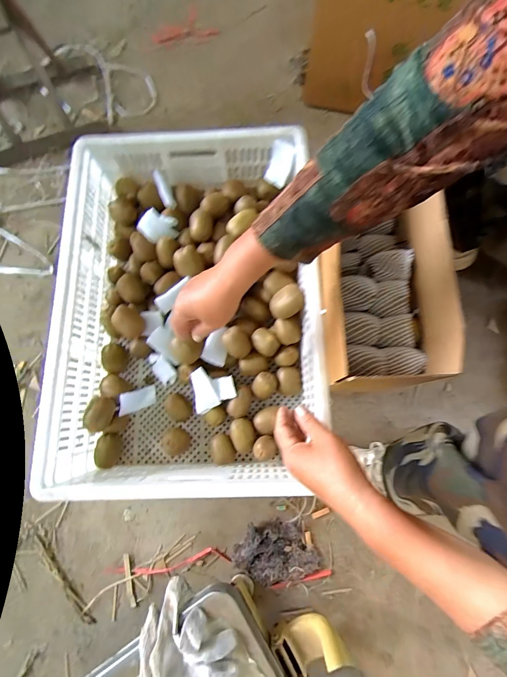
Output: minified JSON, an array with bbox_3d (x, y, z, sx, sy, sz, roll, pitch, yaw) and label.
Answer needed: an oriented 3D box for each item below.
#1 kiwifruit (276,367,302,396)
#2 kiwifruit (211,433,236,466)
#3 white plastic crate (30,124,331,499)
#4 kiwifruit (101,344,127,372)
[{"bbox_3d":[0.071,0.085,0.611,0.044,0.035,0.053,-10,76,-1],"label":"kiwifruit"},{"bbox_3d":[-0.062,0.211,0.581,0.050,0.042,0.057,-19,77,-3],"label":"kiwifruit"},{"bbox_3d":[-0.115,-0.064,0.586,0.433,0.166,0.624,-1,76,1],"label":"white plastic crate"},{"bbox_3d":[-0.282,0.043,0.628,0.045,0.042,0.056,9,77,3],"label":"kiwifruit"}]

